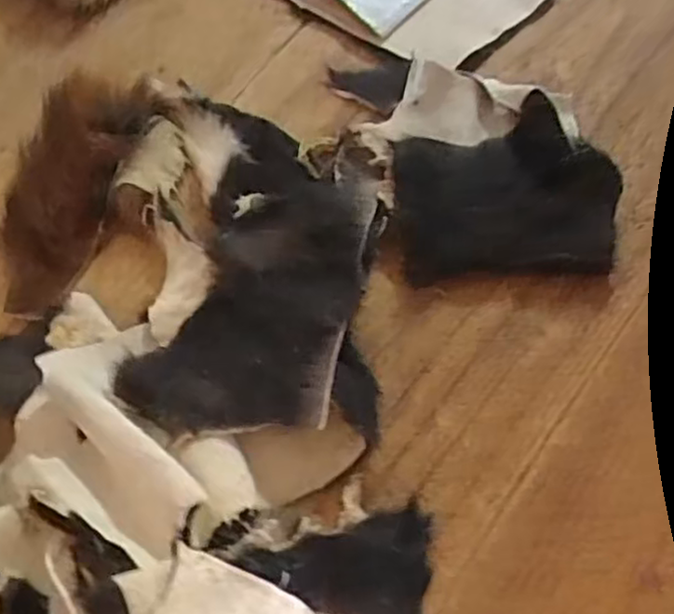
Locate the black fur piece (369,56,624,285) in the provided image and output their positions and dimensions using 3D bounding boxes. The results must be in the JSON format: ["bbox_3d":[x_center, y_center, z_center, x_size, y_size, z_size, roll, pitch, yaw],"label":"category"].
[{"bbox_3d":[0.099,-0.091,0.447,0.136,0.031,0.163,-12,71,-3],"label":"black fur piece"}]

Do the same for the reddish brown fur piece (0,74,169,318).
[{"bbox_3d":[-0.179,-0.080,0.455,0.068,0.048,0.168,20,72,8],"label":"reddish brown fur piece"}]

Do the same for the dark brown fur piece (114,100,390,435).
[{"bbox_3d":[-0.052,-0.037,0.424,0.141,0.036,0.228,6,71,4],"label":"dark brown fur piece"}]

